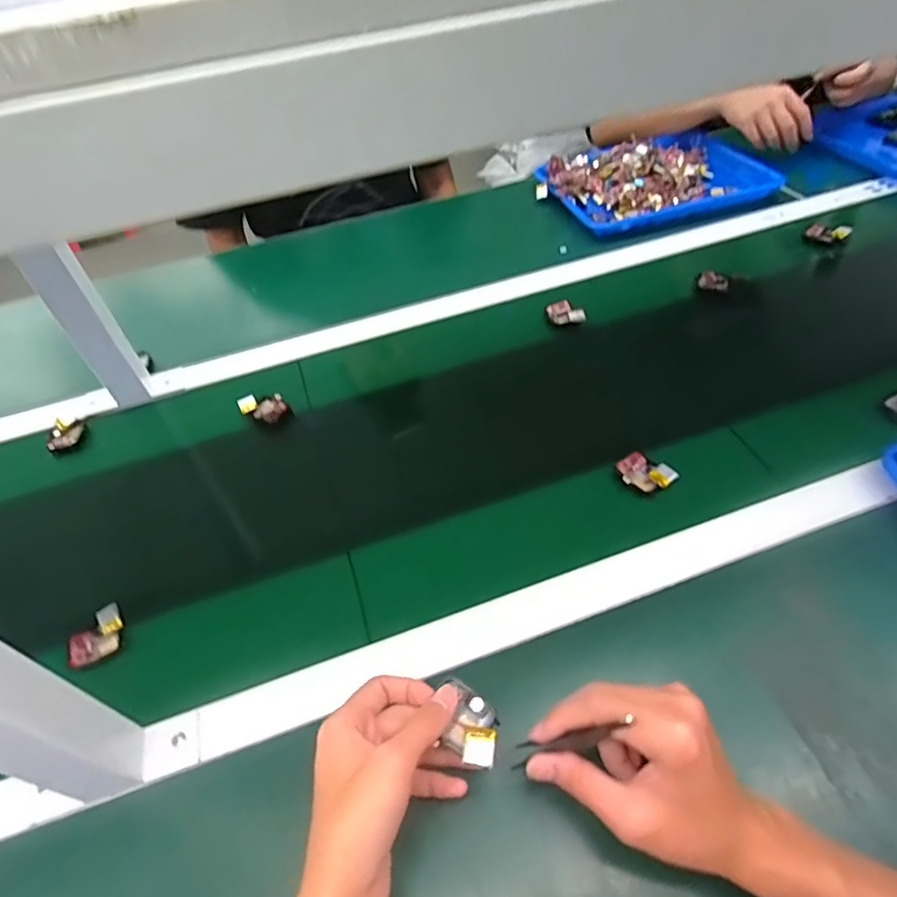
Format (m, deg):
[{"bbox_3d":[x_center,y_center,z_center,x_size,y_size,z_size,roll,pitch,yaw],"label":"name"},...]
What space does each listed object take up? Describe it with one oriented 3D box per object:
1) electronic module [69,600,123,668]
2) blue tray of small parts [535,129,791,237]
[{"bbox_3d":[-0.300,0.160,0.484,0.046,0.019,0.031,-32,53,-24],"label":"electronic module"},{"bbox_3d":[0.337,-0.443,0.928,0.335,0.046,0.239,-17,48,-12],"label":"blue tray of small parts"}]

